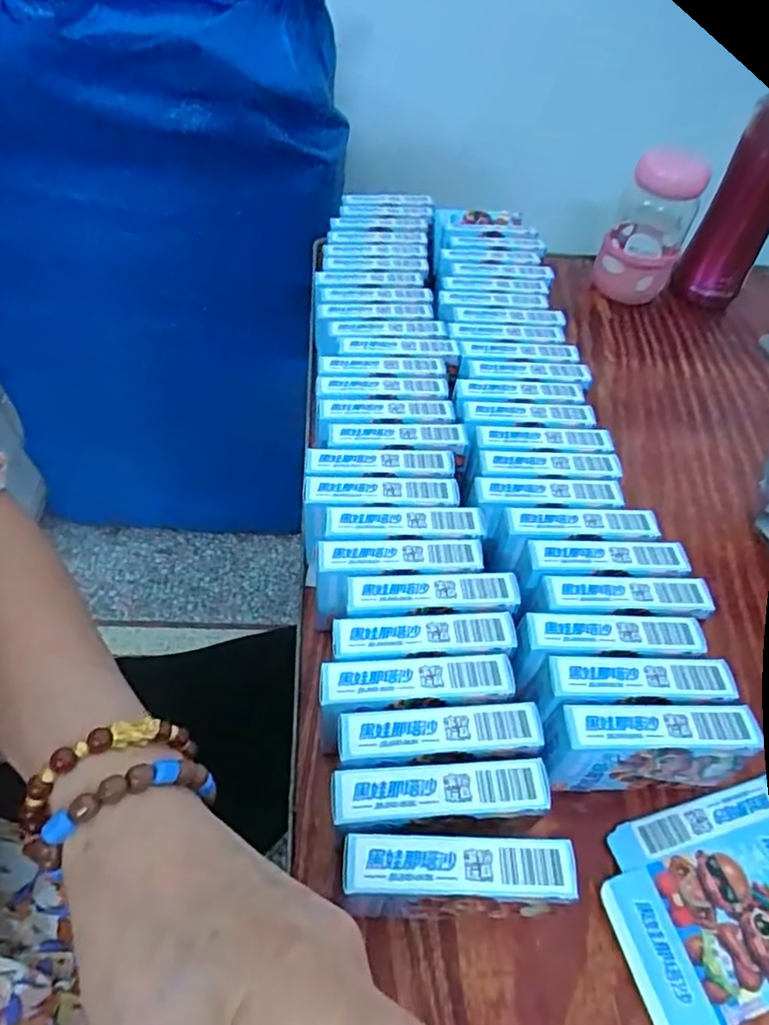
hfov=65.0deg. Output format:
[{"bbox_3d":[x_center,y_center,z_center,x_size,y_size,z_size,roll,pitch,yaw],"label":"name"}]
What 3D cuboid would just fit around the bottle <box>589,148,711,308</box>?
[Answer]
[{"bbox_3d":[0.258,-0.274,0.594,0.072,0.134,0.060,21,52,11],"label":"bottle"}]

